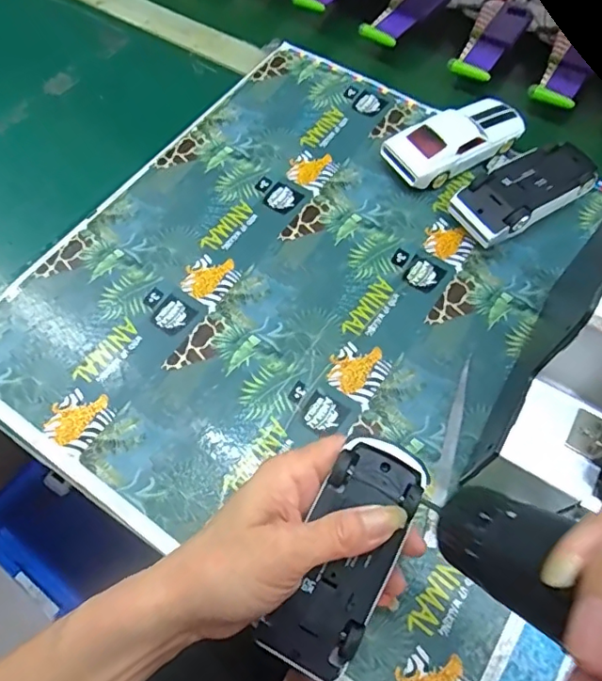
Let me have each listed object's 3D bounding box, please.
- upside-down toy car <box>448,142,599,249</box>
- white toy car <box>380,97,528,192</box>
[{"bbox_3d":[0.189,-0.121,0.442,0.133,0.034,0.054,-29,66,-13],"label":"upside-down toy car"},{"bbox_3d":[0.135,-0.176,0.468,0.128,0.036,0.056,-30,66,-14],"label":"white toy car"}]

